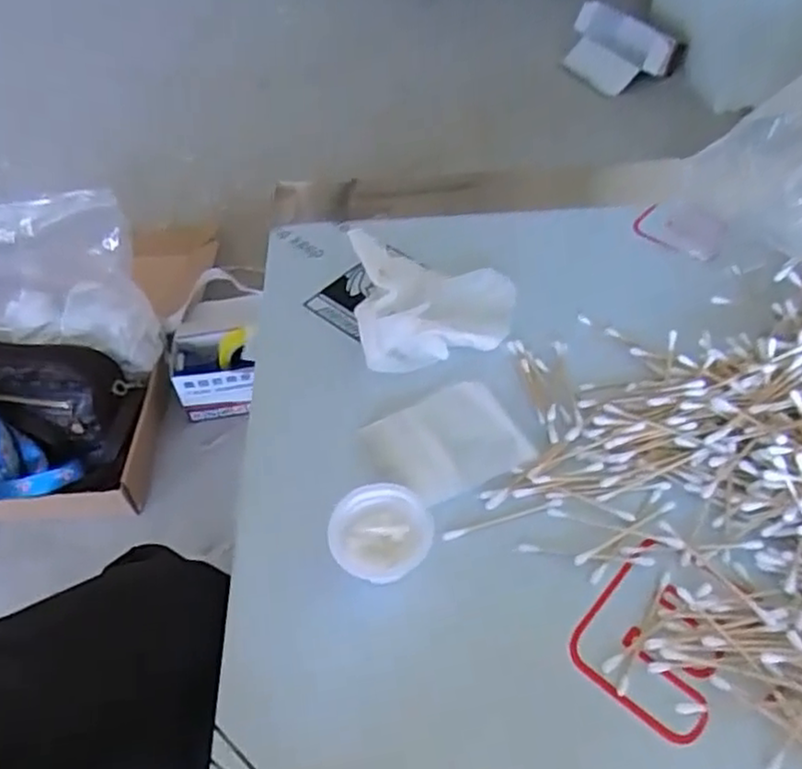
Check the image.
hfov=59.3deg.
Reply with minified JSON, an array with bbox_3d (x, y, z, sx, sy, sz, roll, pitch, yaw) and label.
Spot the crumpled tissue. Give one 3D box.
[{"bbox_3d":[0.022,-0.062,0.484,0.107,0.028,0.117,-3,51,2],"label":"crumpled tissue"}]

